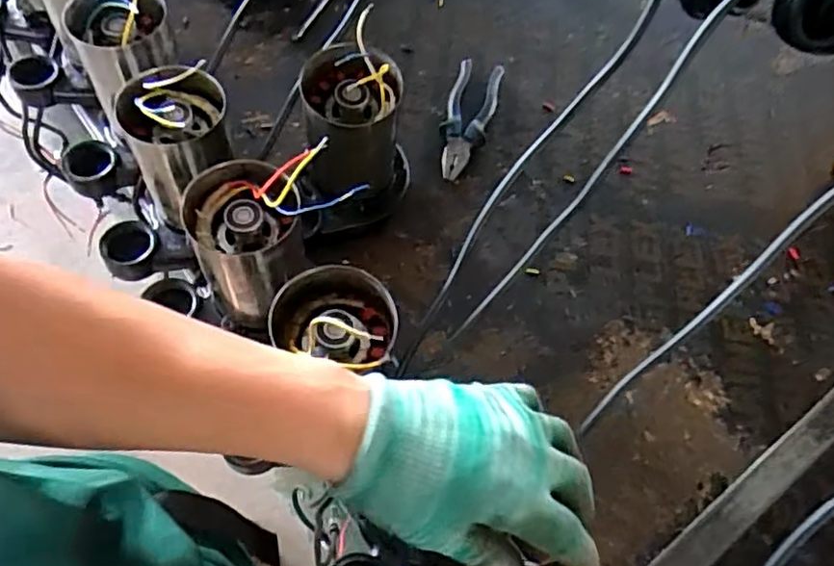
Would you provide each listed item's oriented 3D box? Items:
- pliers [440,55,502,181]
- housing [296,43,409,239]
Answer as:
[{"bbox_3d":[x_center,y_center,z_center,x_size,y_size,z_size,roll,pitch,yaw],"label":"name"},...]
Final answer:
[{"bbox_3d":[0.062,-0.205,0.791,0.055,0.015,0.193,16,61,4],"label":"pliers"},{"bbox_3d":[-0.063,-0.129,0.640,0.108,0.192,0.117,4,61,-2],"label":"housing"}]

